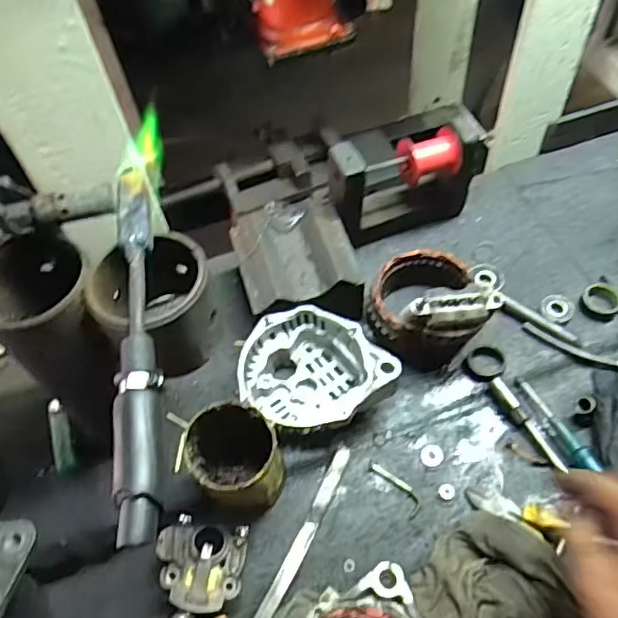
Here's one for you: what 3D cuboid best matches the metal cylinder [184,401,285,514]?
[{"bbox_3d":[-0.061,0.136,0.494,0.071,0.115,0.070,-2,57,3],"label":"metal cylinder"}]

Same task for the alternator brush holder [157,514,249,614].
[{"bbox_3d":[-0.095,0.226,0.495,0.073,0.033,0.072,4,57,8],"label":"alternator brush holder"}]

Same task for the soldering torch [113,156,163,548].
[{"bbox_3d":[-0.113,0.009,0.371,0.026,0.023,0.272,-10,57,-2],"label":"soldering torch"}]

